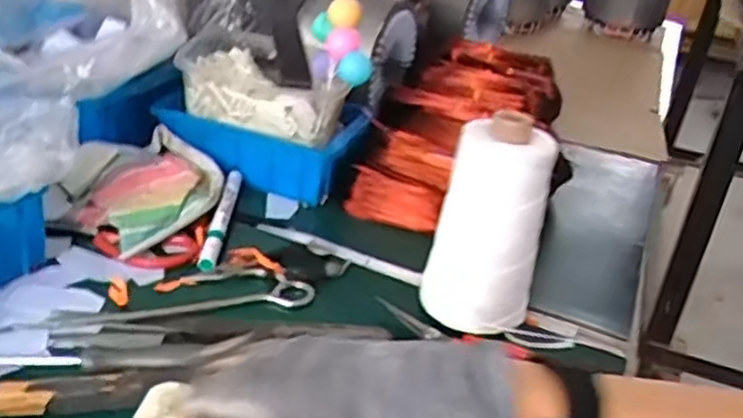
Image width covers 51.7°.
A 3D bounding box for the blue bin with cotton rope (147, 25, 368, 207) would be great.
[{"bbox_3d":[-0.113,-0.095,0.796,0.198,0.124,0.120,17,30,15],"label":"blue bin with cotton rope"}]

